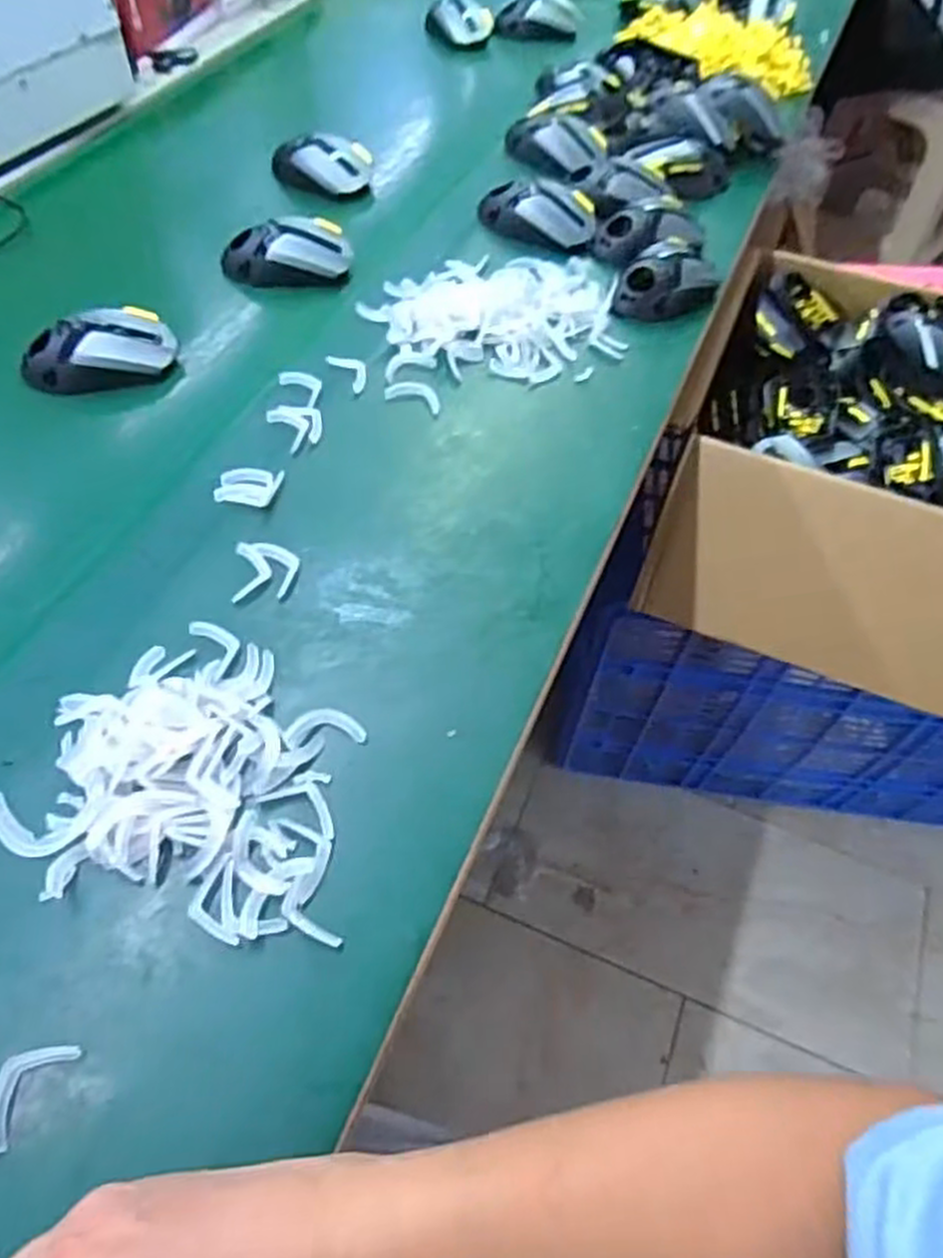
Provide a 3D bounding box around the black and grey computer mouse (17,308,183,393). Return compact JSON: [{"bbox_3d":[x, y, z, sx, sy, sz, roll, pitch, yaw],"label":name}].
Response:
[{"bbox_3d":[-0.300,-0.226,0.632,0.117,0.046,0.054,-11,56,-11],"label":"black and grey computer mouse"}]

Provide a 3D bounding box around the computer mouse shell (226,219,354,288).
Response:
[{"bbox_3d":[-0.166,-0.343,0.714,0.113,0.032,0.063,-13,57,-12],"label":"computer mouse shell"}]

